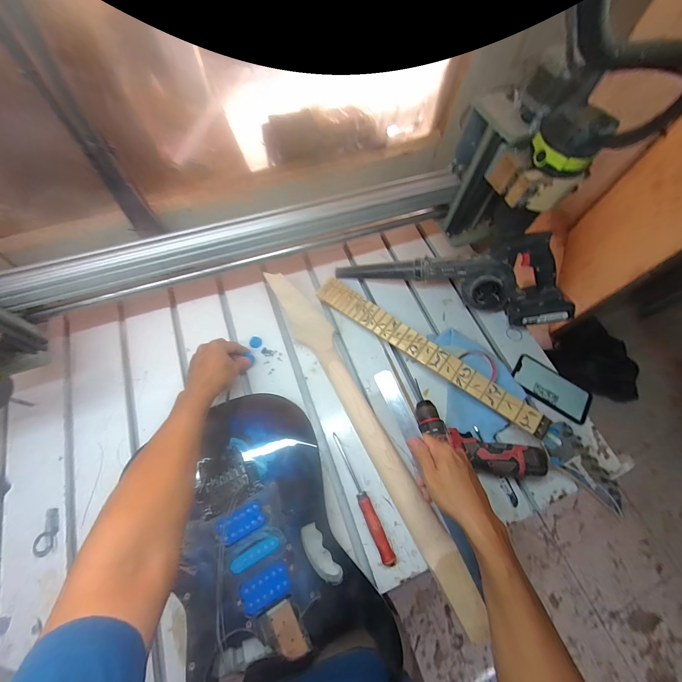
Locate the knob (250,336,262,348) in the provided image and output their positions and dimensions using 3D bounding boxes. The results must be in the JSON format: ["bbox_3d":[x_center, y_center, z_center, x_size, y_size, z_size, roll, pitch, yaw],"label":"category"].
[{"bbox_3d":[-0.177,0.003,0.622,0.025,0.011,0.024,1,65,-3],"label":"knob"}]

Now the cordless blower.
[{"bbox_3d":[0.239,-0.150,0.632,0.475,0.161,0.108,19,65,5],"label":"cordless blower"}]

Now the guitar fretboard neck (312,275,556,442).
[{"bbox_3d":[0.162,0.016,0.595,0.496,0.009,0.053,34,74,15],"label":"guitar fretboard neck"}]

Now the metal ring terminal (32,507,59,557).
[{"bbox_3d":[-0.464,0.302,0.474,0.024,0.007,0.066,-1,65,-4],"label":"metal ring terminal"}]

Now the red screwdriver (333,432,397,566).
[{"bbox_3d":[0.033,0.265,0.511,0.021,0.018,0.218,-23,69,-14],"label":"red screwdriver"}]

